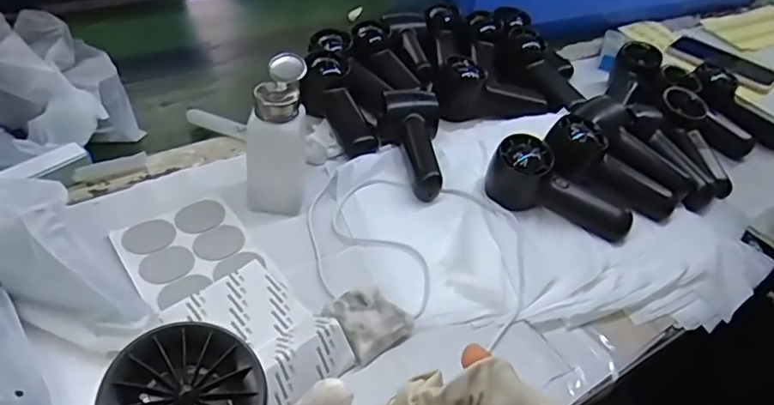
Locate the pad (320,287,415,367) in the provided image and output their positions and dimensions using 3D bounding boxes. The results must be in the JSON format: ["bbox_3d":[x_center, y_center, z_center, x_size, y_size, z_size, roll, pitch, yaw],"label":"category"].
[{"bbox_3d":[-0.016,0.096,0.475,0.054,0.017,0.059,-29,52,-34],"label":"pad"}]

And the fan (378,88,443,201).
[{"bbox_3d":[0.033,-0.060,0.624,0.059,0.049,0.143,-6,57,-14],"label":"fan"}]

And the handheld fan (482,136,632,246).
[{"bbox_3d":[0.168,-0.008,0.573,0.144,0.059,0.054,30,45,7],"label":"handheld fan"}]

